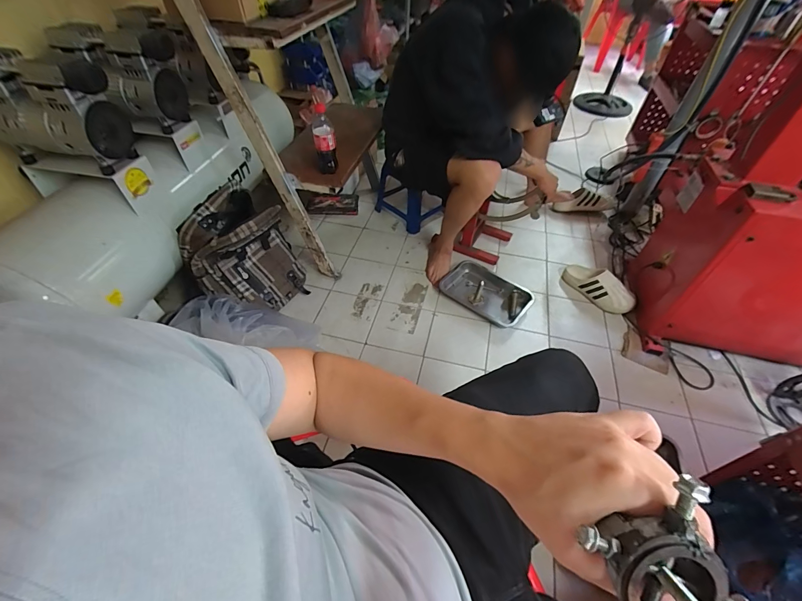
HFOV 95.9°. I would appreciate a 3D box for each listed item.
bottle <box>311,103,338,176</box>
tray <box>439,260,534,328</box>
[{"bbox_3d":[-0.227,-0.469,1.076,0.061,0.205,0.053,-10,49,-10],"label":"bottle"},{"bbox_3d":[0.326,-0.031,1.366,0.317,0.041,0.216,31,55,24],"label":"tray"}]

